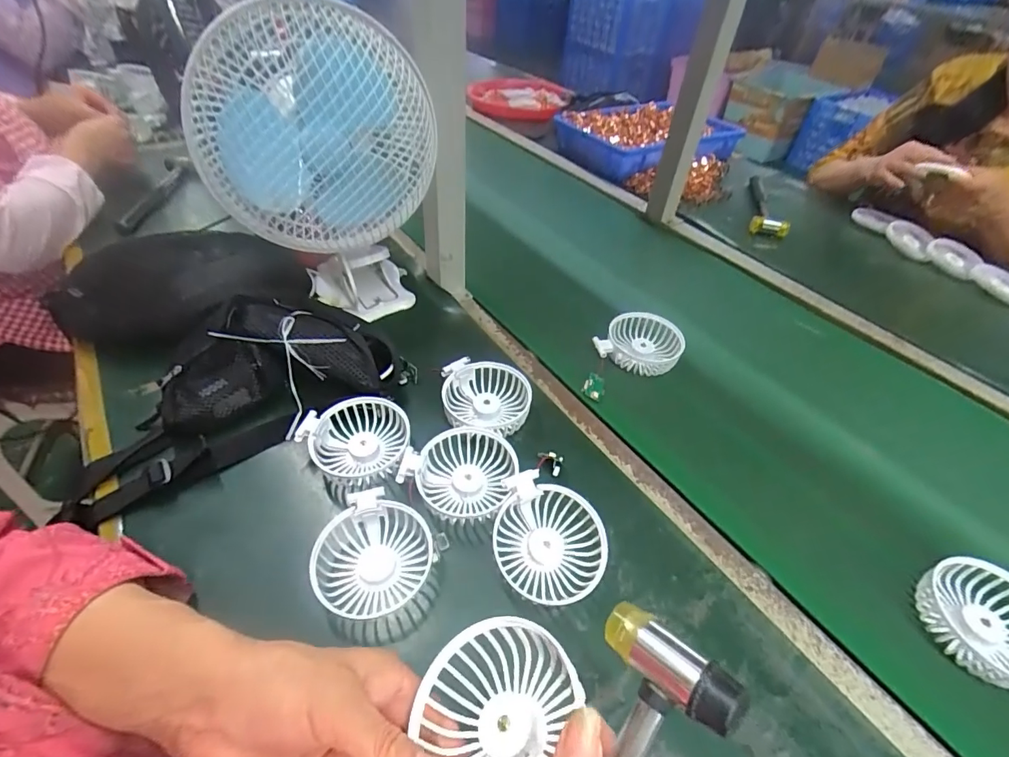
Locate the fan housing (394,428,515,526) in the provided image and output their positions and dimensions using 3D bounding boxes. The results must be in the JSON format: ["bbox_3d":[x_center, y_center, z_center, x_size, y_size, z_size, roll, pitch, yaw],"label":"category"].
[{"bbox_3d":[-0.039,0.081,0.416,0.099,0.036,0.082,14,48,10],"label":"fan housing"}]

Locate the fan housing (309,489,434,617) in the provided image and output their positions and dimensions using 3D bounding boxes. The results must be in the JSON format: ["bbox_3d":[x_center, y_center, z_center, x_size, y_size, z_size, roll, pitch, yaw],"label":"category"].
[{"bbox_3d":[-0.105,0.144,0.371,0.081,0.048,0.085,1,47,-2],"label":"fan housing"}]

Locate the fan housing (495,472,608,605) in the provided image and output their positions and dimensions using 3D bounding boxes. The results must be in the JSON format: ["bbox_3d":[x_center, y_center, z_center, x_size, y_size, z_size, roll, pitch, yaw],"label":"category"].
[{"bbox_3d":[0.036,0.130,0.376,0.089,0.023,0.086,16,73,1],"label":"fan housing"}]

